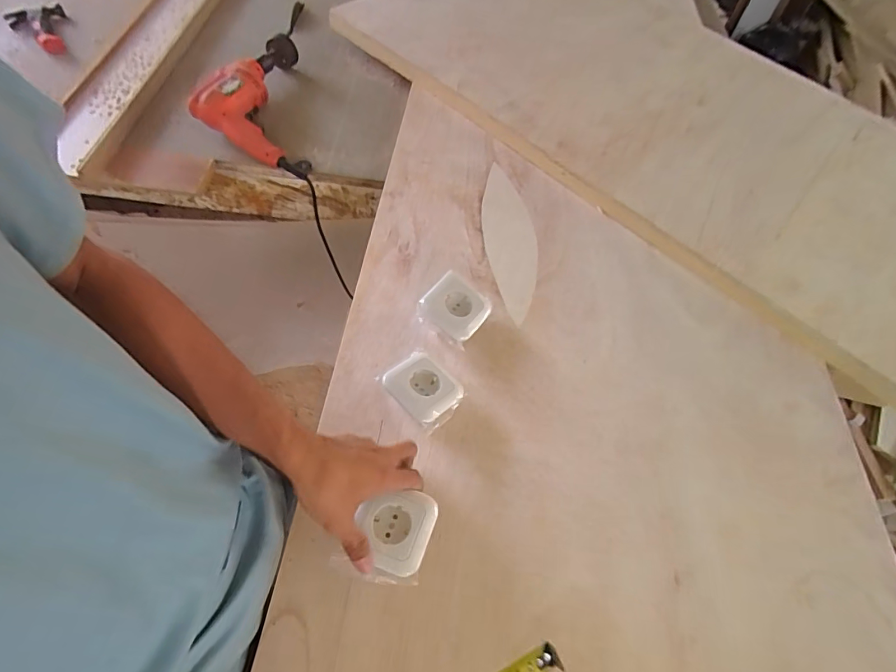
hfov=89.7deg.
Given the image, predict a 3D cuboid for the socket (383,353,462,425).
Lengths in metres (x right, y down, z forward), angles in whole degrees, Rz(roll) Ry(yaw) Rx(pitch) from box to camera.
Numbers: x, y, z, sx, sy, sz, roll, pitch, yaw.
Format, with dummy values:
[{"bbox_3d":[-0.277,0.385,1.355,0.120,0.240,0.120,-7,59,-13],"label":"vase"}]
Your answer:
[{"bbox_3d":[-0.029,0.068,0.566,0.088,0.043,0.073,42,65,19],"label":"socket"}]

